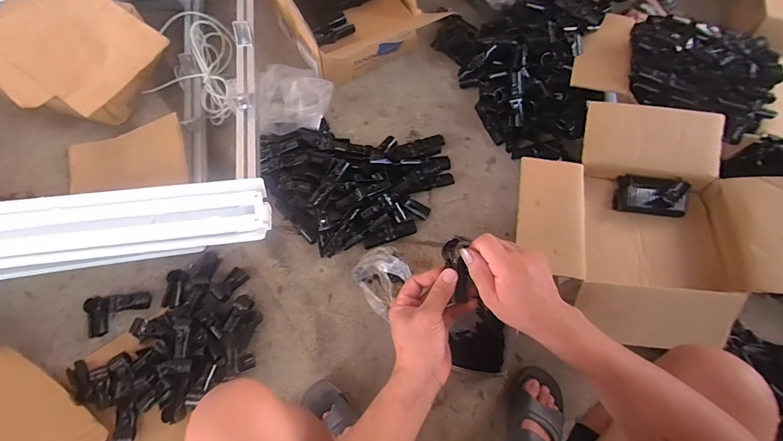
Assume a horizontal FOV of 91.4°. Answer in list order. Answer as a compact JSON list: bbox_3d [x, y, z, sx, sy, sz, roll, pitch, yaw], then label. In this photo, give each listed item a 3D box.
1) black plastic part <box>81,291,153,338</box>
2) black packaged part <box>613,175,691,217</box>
[{"bbox_3d":[-0.563,0.184,0.782,0.122,0.027,0.075,-14,70,-7],"label":"black plastic part"},{"bbox_3d":[0.569,-0.055,0.835,0.160,0.029,0.082,4,69,0],"label":"black packaged part"}]

